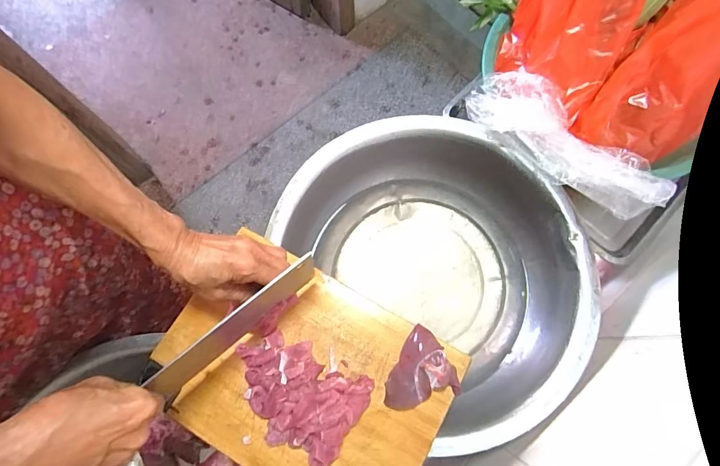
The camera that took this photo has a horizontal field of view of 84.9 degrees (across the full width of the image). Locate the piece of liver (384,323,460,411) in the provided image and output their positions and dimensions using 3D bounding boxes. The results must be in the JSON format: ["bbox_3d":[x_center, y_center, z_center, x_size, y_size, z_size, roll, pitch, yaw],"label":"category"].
[{"bbox_3d":[0.063,0.153,0.446,0.082,0.029,0.080,-16,74,-4],"label":"piece of liver"}]

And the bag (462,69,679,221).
[{"bbox_3d":[0.275,-0.118,0.535,0.288,0.052,0.099,38,77,11],"label":"bag"}]

